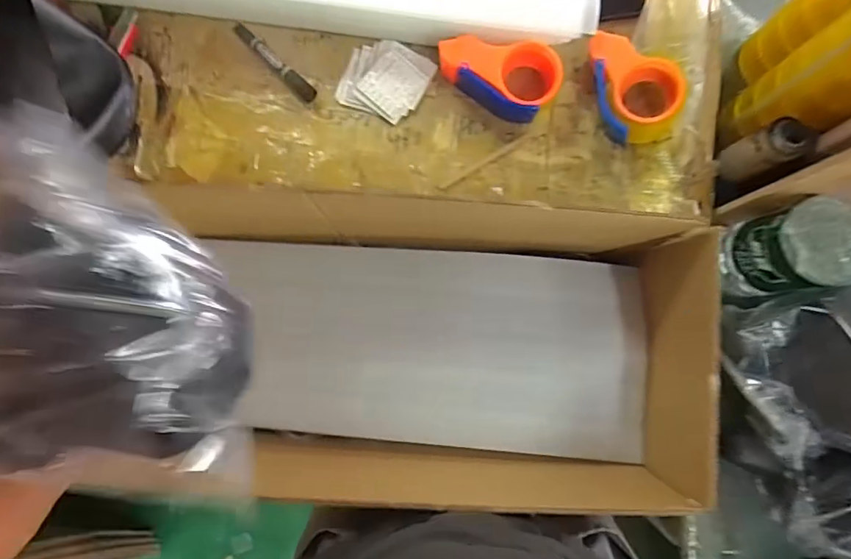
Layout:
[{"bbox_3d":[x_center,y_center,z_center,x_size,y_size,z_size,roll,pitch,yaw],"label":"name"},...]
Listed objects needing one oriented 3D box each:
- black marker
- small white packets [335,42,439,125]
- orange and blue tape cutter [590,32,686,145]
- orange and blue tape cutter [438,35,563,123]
[{"bbox_3d":[-0.203,-0.290,0.690,0.141,0.016,0.020,41,86,5],"label":"black marker"},{"bbox_3d":[-0.055,-0.270,0.698,0.110,0.014,0.104,27,85,3],"label":"small white packets"},{"bbox_3d":[0.265,-0.241,0.649,0.103,0.056,0.138,-9,99,13],"label":"orange and blue tape cutter"},{"bbox_3d":[0.095,-0.268,0.667,0.158,0.059,0.081,24,85,3],"label":"orange and blue tape cutter"}]

